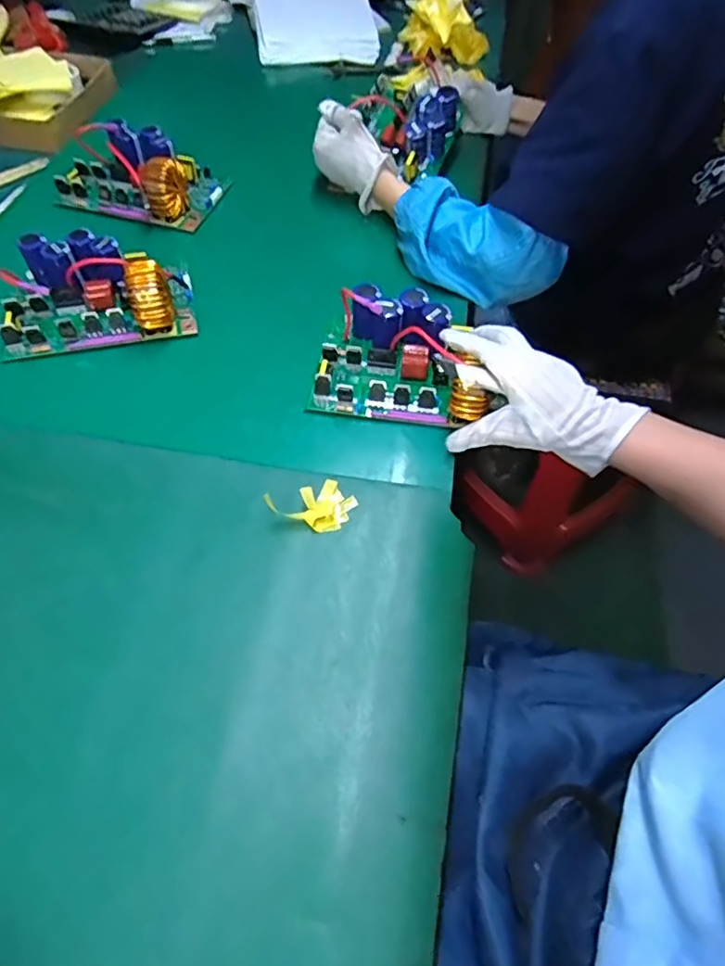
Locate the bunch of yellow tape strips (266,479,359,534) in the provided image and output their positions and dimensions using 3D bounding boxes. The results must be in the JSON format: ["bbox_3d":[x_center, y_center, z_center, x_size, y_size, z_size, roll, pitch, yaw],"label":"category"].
[{"bbox_3d":[-0.039,0.021,0.482,0.068,0.022,0.046,-27,62,-19],"label":"bunch of yellow tape strips"}]

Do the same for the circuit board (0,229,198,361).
[{"bbox_3d":[-0.280,-0.204,0.595,0.183,0.056,0.124,-9,57,-8],"label":"circuit board"}]

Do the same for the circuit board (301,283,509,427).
[{"bbox_3d":[0.039,-0.127,0.551,0.163,0.065,0.122,9,58,3],"label":"circuit board"}]

